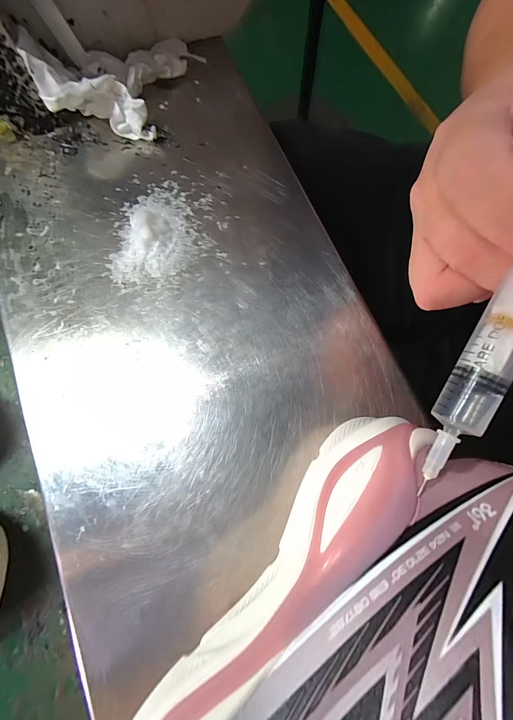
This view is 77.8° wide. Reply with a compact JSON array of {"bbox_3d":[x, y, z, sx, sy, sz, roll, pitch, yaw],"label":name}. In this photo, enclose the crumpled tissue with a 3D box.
[{"bbox_3d":[-0.113,-0.230,0.243,0.099,0.049,0.107,16,76,5],"label":"crumpled tissue"}]

